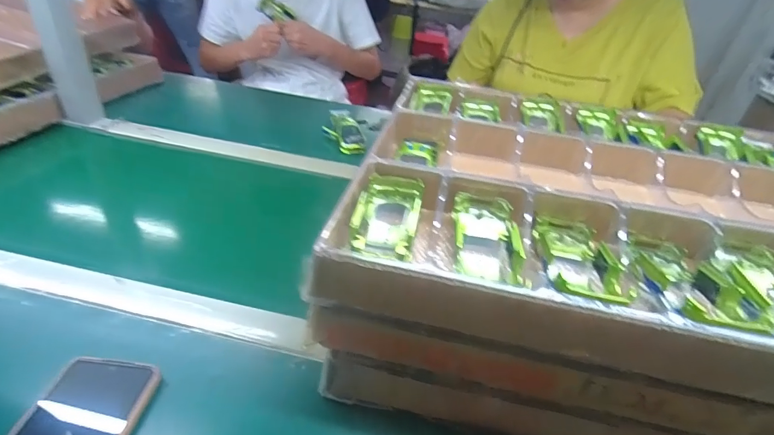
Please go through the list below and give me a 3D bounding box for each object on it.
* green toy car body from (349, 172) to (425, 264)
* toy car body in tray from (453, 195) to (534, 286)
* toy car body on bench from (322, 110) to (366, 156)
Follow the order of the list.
[{"bbox_3d":[0.001,0.001,0.370,0.054,0.032,0.096,11,36,5],"label":"green toy car body"},{"bbox_3d":[0.092,0.015,0.361,0.056,0.028,0.090,5,36,-3],"label":"toy car body in tray"},{"bbox_3d":[-0.083,-0.168,0.778,0.078,0.031,0.142,-1,36,-11],"label":"toy car body on bench"}]

